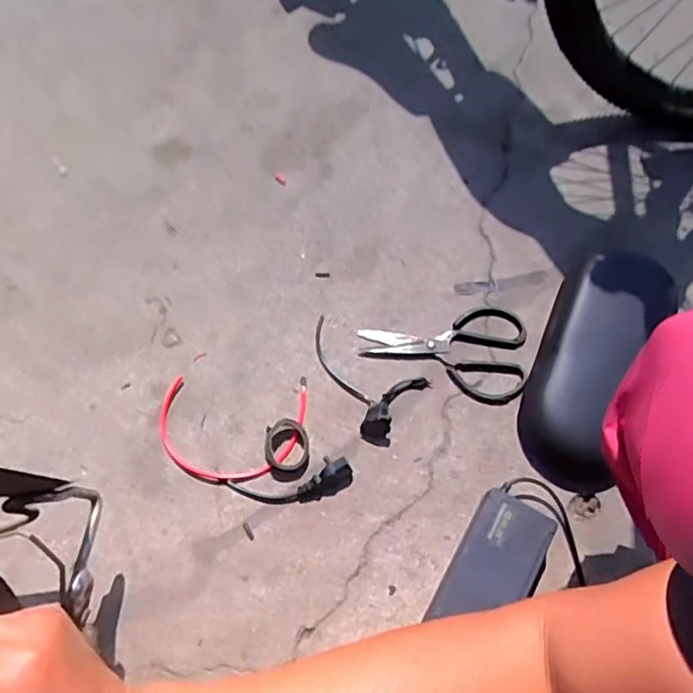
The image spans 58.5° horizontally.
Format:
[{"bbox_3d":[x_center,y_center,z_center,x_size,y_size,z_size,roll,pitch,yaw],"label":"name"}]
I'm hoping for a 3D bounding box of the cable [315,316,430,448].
[{"bbox_3d":[0.008,0.042,0.784,0.167,0.030,0.108,30,70,11],"label":"cable"}]

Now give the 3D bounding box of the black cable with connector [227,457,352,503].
[{"bbox_3d":[-0.066,0.163,0.733,0.144,0.032,0.046,-14,68,-7],"label":"black cable with connector"}]

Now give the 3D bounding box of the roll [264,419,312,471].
[{"bbox_3d":[-0.071,0.120,0.746,0.055,0.024,0.058,0,67,-1],"label":"roll"}]

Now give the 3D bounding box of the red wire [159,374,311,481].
[{"bbox_3d":[-0.145,0.100,0.767,0.178,0.020,0.126,5,67,2],"label":"red wire"}]

